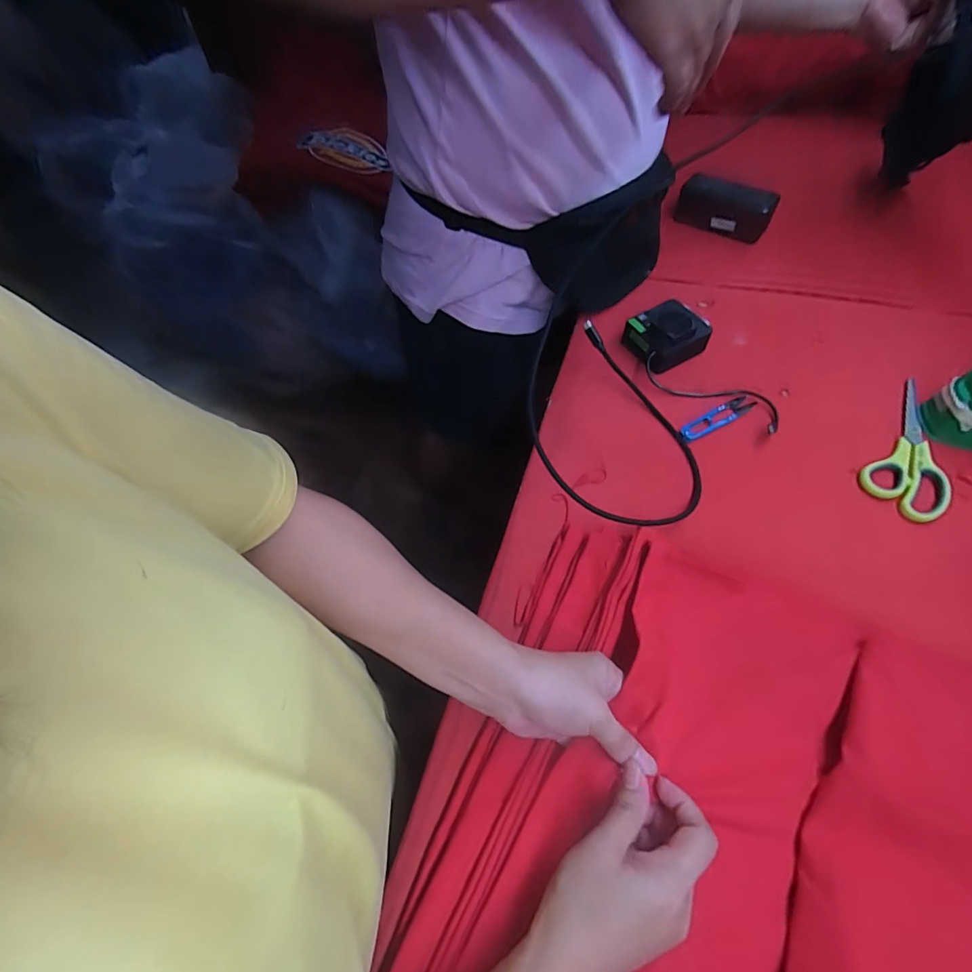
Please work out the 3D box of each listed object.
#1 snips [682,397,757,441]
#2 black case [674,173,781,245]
[{"bbox_3d":[0.255,-0.075,0.513,0.095,0.008,0.022,-24,63,-13],"label":"snips"},{"bbox_3d":[0.348,-0.407,0.676,0.129,0.067,0.032,28,64,15],"label":"black case"}]

